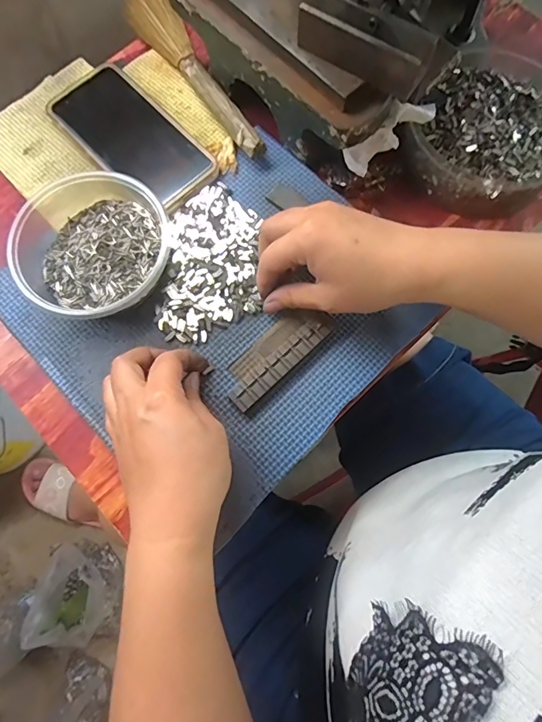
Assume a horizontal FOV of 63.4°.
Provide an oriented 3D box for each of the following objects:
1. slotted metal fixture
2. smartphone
[{"bbox_3d":[0.004,-0.006,0.334,0.037,0.014,0.096,43,77,11],"label":"slotted metal fixture"},{"bbox_3d":[-0.119,-0.193,0.380,0.073,0.012,0.153,-43,79,-10],"label":"smartphone"}]

